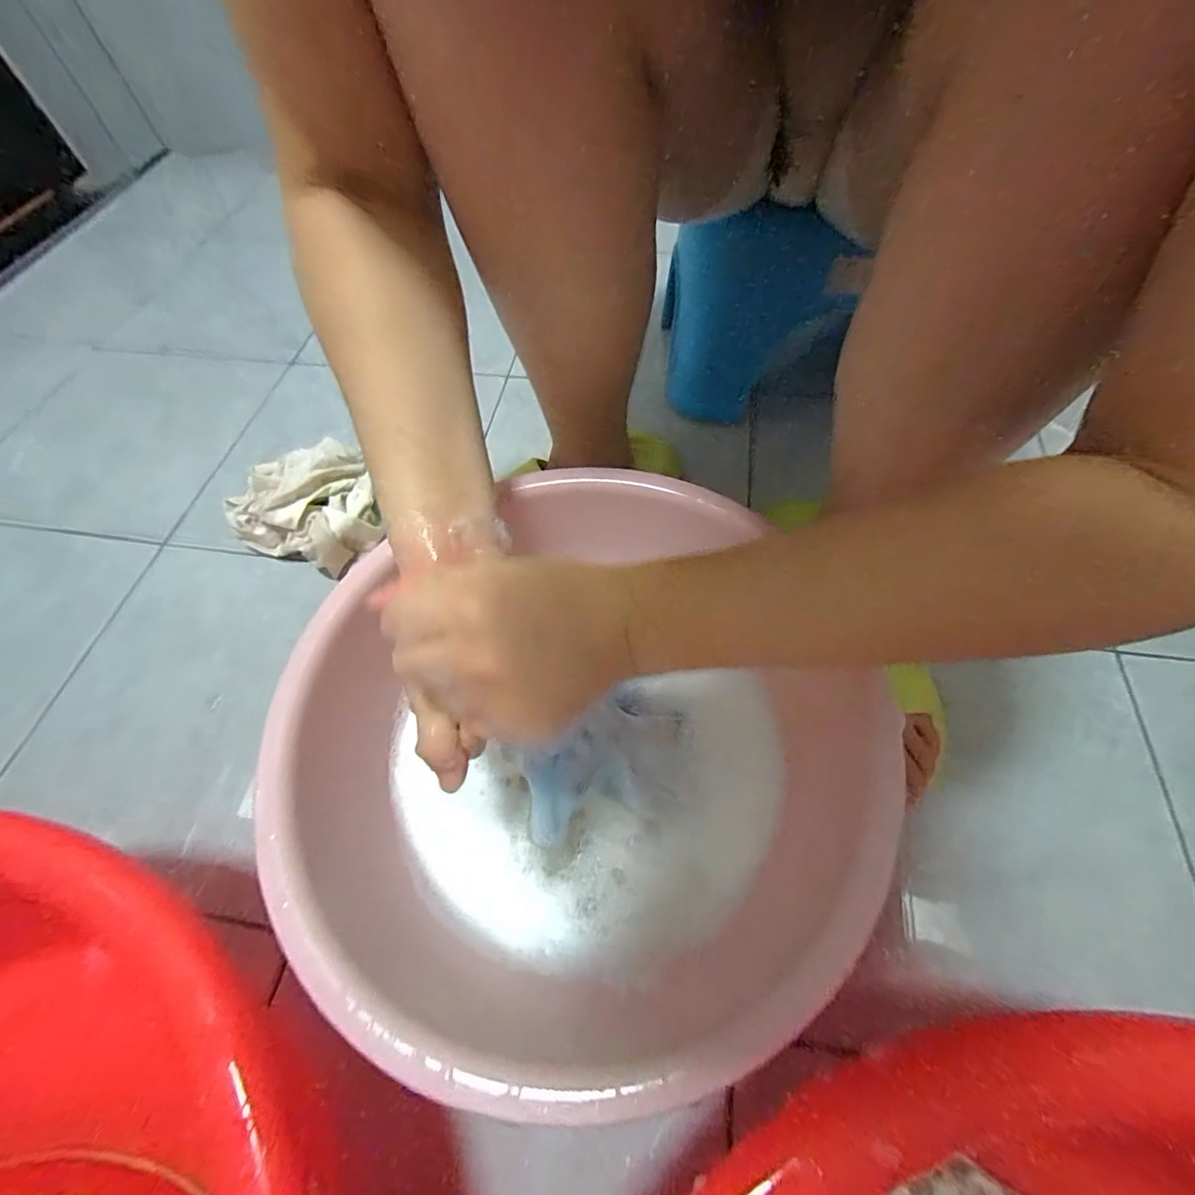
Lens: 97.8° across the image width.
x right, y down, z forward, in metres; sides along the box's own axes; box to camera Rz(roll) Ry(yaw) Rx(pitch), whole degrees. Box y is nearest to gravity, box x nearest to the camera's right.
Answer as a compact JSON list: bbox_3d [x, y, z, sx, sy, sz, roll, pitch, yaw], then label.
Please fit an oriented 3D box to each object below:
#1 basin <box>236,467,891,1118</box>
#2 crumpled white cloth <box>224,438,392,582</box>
[{"bbox_3d":[-0.024,0.088,0.341,0.317,0.113,0.317,-1,59,3],"label":"basin"},{"bbox_3d":[-0.294,-0.103,0.531,0.166,0.069,0.128,17,62,13],"label":"crumpled white cloth"}]

